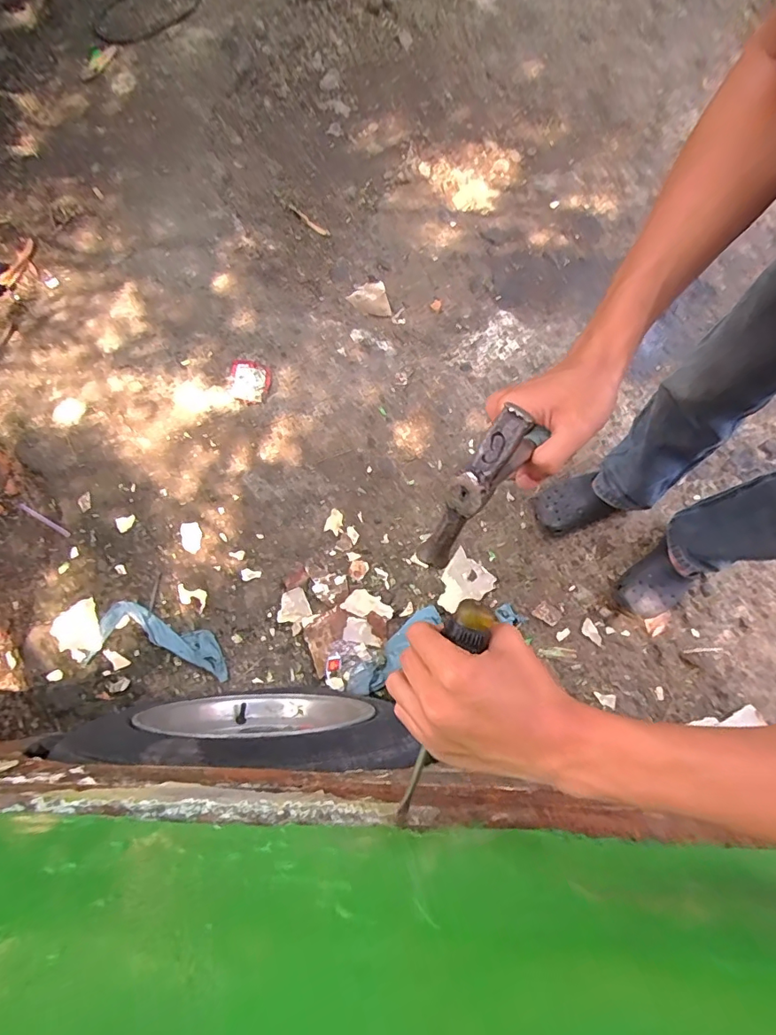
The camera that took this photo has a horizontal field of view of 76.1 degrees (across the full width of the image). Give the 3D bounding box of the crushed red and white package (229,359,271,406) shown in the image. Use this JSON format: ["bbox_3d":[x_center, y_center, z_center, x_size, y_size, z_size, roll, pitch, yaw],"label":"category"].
[{"bbox_3d":[-0.324,-0.319,1.162,0.092,0.014,0.108,2,79,2],"label":"crushed red and white package"}]

